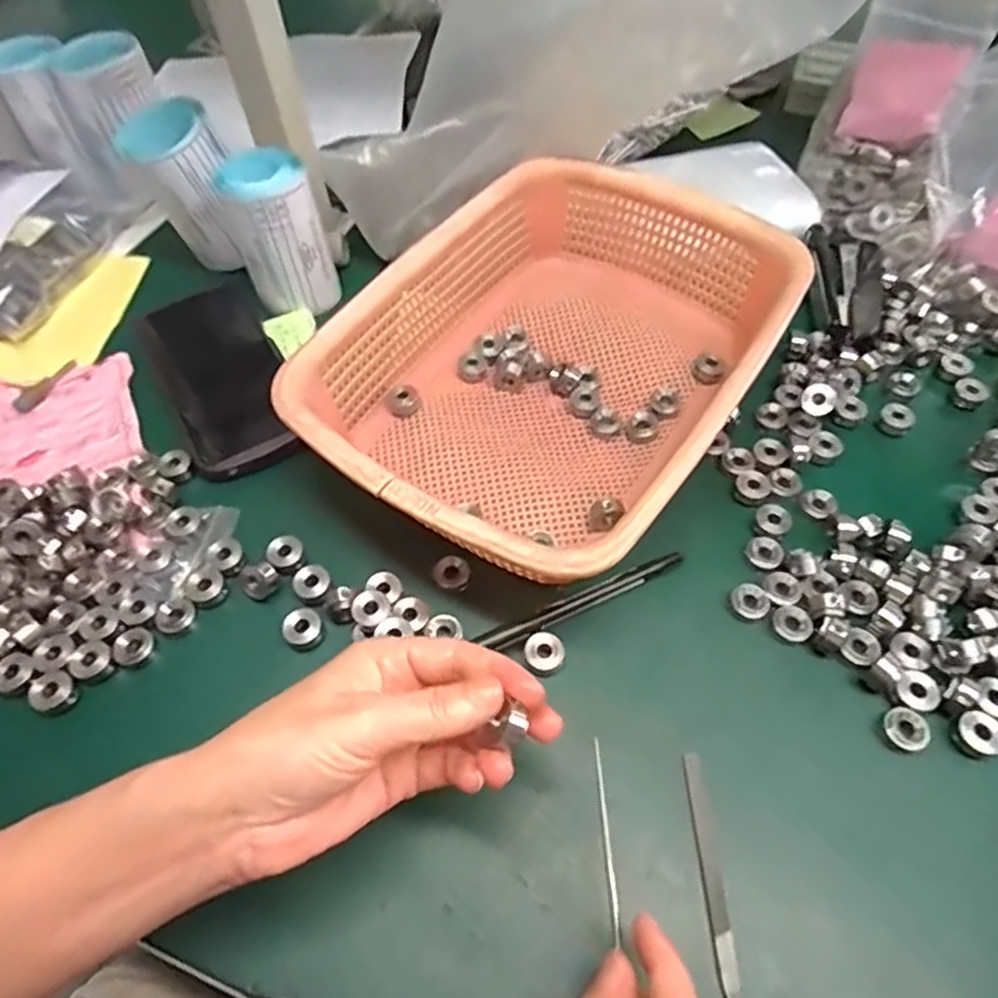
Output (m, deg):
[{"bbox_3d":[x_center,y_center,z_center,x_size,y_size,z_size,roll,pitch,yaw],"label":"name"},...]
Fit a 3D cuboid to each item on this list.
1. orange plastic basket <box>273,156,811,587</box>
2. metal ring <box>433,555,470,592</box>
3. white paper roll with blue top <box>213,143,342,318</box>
[{"bbox_3d":[0.035,-0.087,0.404,0.218,0.076,0.300,31,62,20],"label":"orange plastic basket"},{"bbox_3d":[-0.026,0.041,0.364,0.020,0.010,0.019,0,79,9],"label":"metal ring"},{"bbox_3d":[-0.155,-0.187,0.464,0.061,0.098,0.055,-19,58,-11],"label":"white paper roll with blue top"}]

